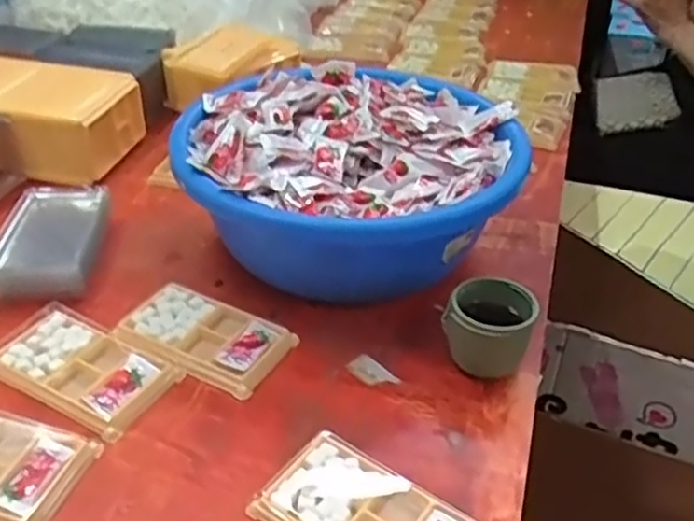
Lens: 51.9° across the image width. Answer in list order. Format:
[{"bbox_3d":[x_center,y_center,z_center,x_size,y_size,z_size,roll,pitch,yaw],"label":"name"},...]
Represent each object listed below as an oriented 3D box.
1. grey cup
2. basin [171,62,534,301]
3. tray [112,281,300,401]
[{"bbox_3d":[0.112,0.059,0.568,0.066,0.061,0.068,2,36,-1],"label":"grey cup"},{"bbox_3d":[0.002,-0.076,0.683,0.314,0.129,0.301,2,36,-1],"label":"basin"},{"bbox_3d":[-0.118,0.062,0.591,0.132,0.012,0.078,17,38,20],"label":"tray"}]

